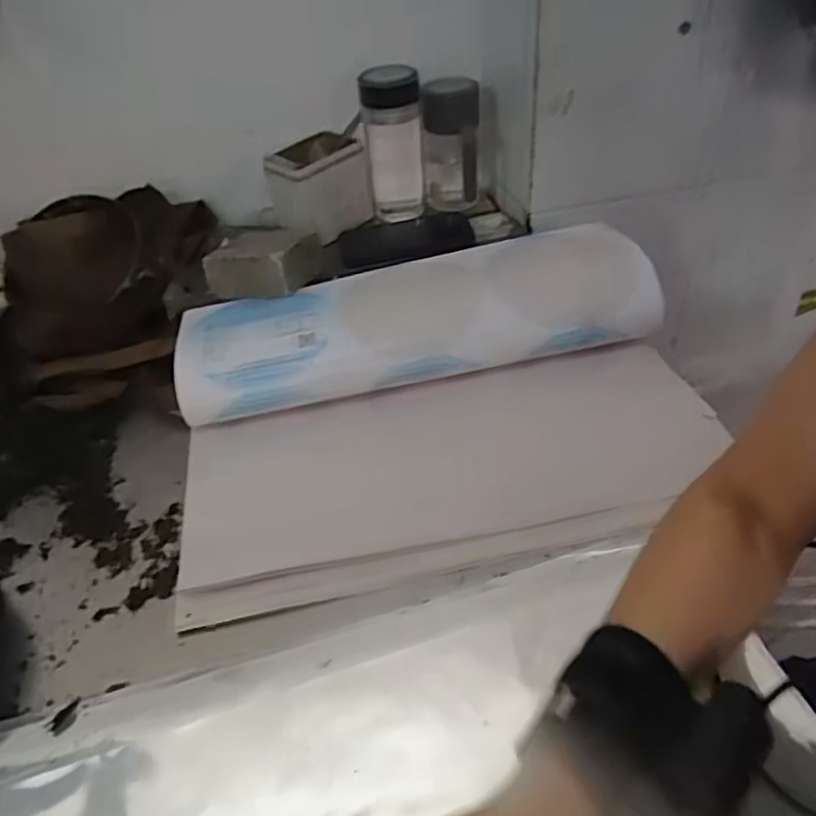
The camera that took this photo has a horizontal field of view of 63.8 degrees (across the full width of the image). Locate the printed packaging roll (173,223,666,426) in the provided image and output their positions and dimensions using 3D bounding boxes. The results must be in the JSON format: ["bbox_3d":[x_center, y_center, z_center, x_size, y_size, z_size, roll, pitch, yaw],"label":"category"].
[{"bbox_3d":[0.006,-0.102,0.726,0.502,0.119,0.168,-10,40,-6],"label":"printed packaging roll"}]

